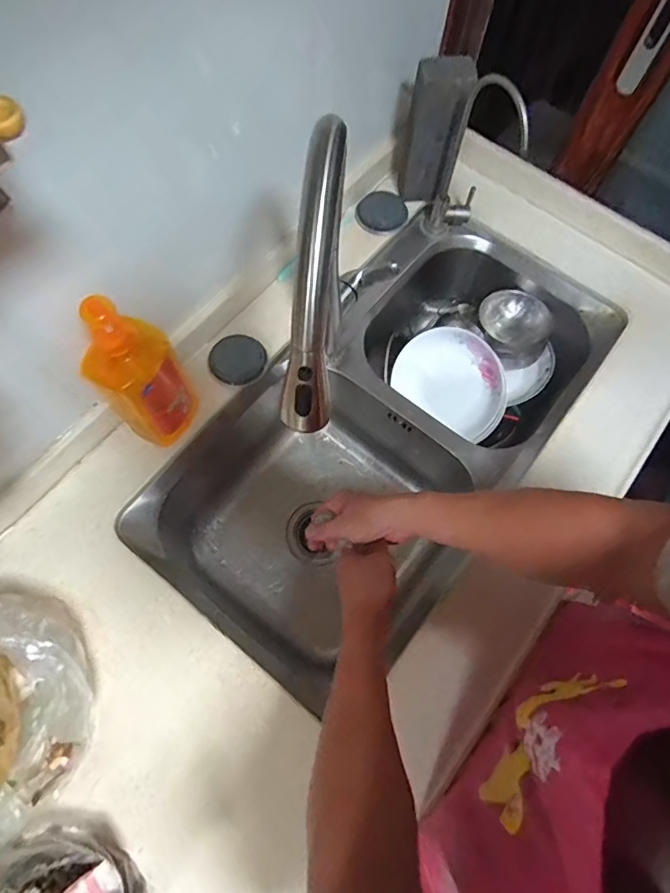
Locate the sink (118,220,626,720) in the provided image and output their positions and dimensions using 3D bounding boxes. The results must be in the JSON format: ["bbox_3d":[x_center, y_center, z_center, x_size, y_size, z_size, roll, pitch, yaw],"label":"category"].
[{"bbox_3d":[0.083,-0.020,0.828,0.372,0.249,0.769,39,75,11],"label":"sink"}]

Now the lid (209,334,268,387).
[{"bbox_3d":[-0.139,-0.127,0.720,0.083,0.010,0.070,-34,97,-25],"label":"lid"}]

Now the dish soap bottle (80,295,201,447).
[{"bbox_3d":[-0.222,-0.080,0.571,0.052,0.248,0.096,33,74,9],"label":"dish soap bottle"}]

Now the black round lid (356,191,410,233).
[{"bbox_3d":[0.082,-0.404,0.847,0.084,0.013,0.085,0,71,-1],"label":"black round lid"}]

